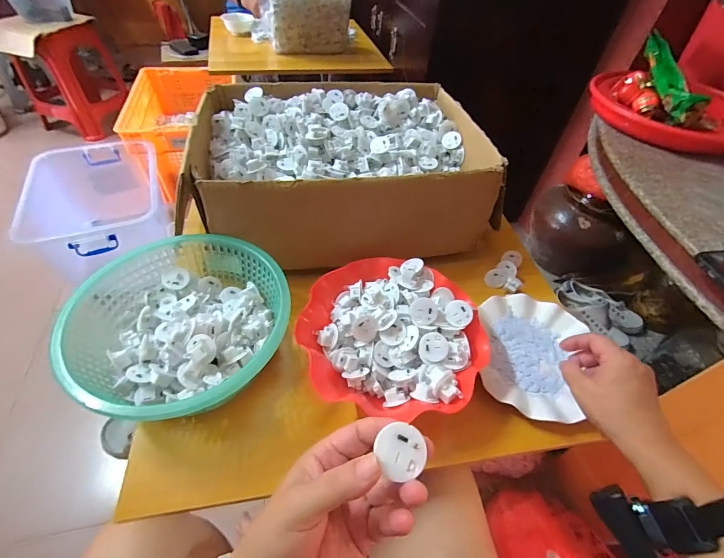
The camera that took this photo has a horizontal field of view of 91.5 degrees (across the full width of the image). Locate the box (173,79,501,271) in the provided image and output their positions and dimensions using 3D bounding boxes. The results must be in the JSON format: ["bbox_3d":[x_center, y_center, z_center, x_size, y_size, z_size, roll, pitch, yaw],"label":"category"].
[{"bbox_3d":[-0.030,-0.192,0.609,0.462,0.152,0.330,-4,50,-8],"label":"box"}]

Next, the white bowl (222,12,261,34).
[{"bbox_3d":[-0.449,-0.948,1.310,0.126,0.044,0.126,2,49,-3],"label":"white bowl"}]

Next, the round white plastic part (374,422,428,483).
[{"bbox_3d":[0.025,0.107,0.219,0.029,0.008,0.030,2,49,-3],"label":"round white plastic part"}]

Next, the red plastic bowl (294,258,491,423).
[{"bbox_3d":[0.040,0.066,0.444,0.226,0.061,0.211,13,50,7],"label":"red plastic bowl"}]

